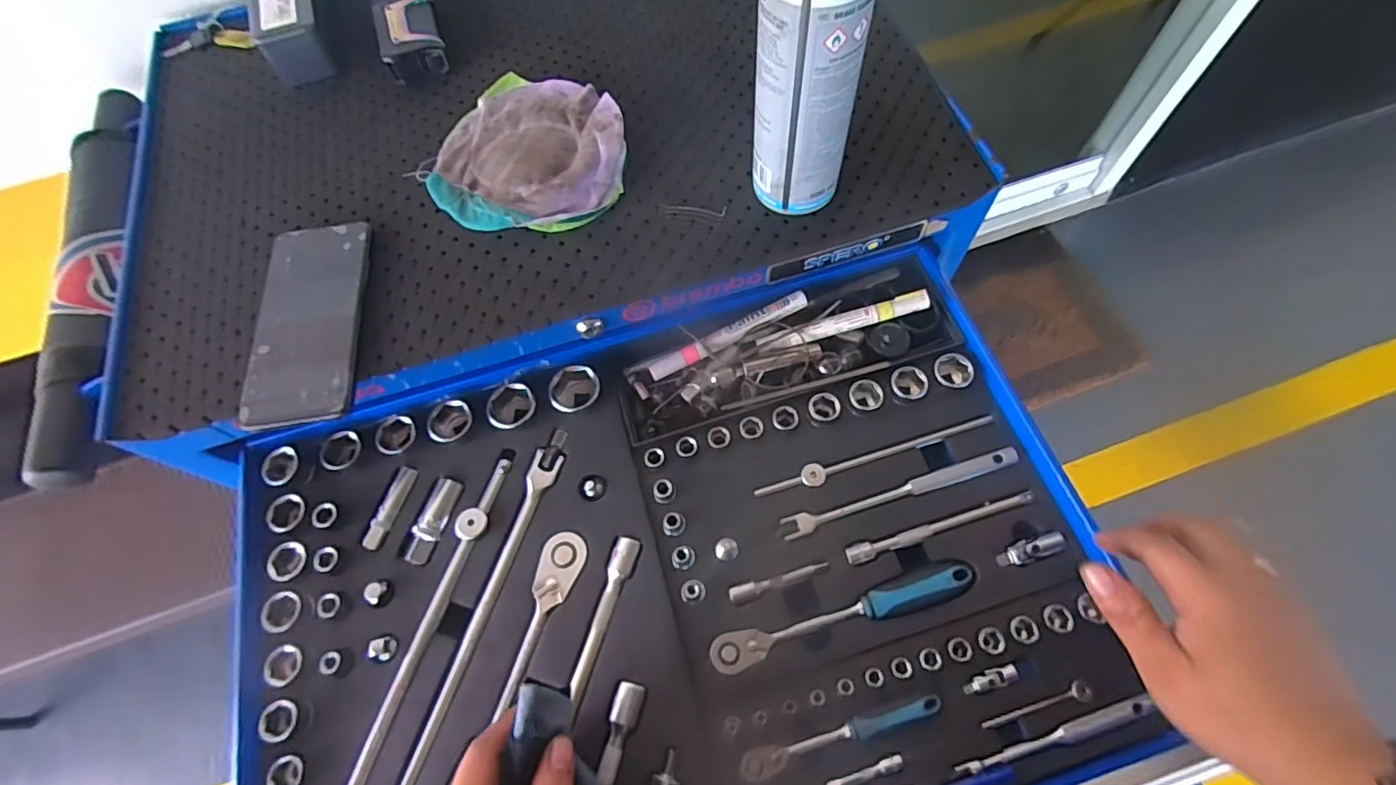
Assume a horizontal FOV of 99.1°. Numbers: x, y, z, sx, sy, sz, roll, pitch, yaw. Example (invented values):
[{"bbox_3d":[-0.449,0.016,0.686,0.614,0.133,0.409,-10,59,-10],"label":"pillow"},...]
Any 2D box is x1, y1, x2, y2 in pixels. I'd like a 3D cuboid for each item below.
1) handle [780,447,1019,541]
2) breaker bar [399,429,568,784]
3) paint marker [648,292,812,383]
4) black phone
[{"bbox_3d":[0.150,0.074,0.441,0.181,0.008,0.016,-16,64,-4],"label":"handle"},{"bbox_3d":[-0.170,0.199,0.412,0.030,0.016,0.377,14,66,10],"label":"breaker bar"},{"bbox_3d":[0.026,-0.047,0.490,0.140,0.018,0.015,-26,66,-9],"label":"paint marker"},{"bbox_3d":[-0.281,-0.054,0.429,0.075,0.011,0.160,-8,64,0],"label":"black phone"}]

